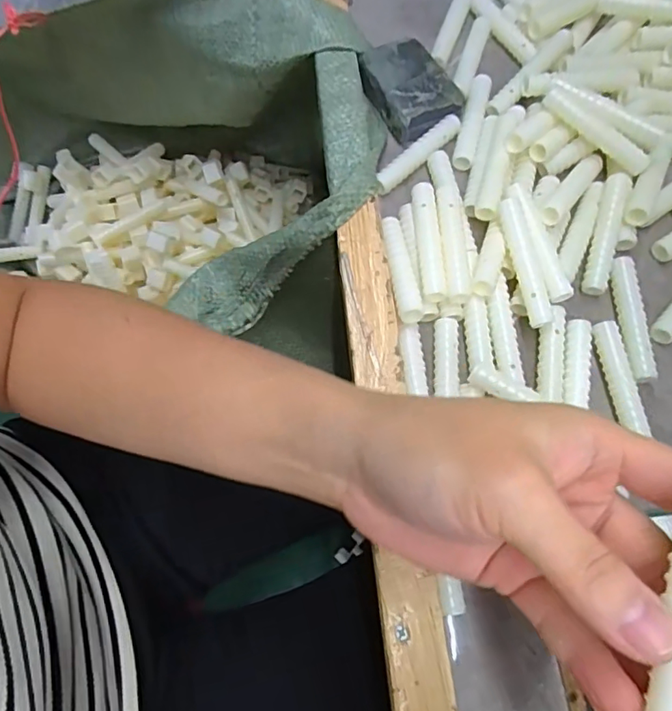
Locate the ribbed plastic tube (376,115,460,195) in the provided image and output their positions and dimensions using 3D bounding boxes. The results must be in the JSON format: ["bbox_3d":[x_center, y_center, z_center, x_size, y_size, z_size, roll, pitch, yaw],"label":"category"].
[{"bbox_3d":[0.057,-0.140,0.347,0.079,0.008,0.013,-41,76,-14],"label":"ribbed plastic tube"}]

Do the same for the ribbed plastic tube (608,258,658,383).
[{"bbox_3d":[0.180,-0.022,0.309,0.017,0.012,0.080,0,70,-1],"label":"ribbed plastic tube"}]

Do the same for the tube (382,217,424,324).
[{"bbox_3d":[0.039,-0.055,0.304,0.015,0.015,0.077,-6,70,-3],"label":"tube"}]

